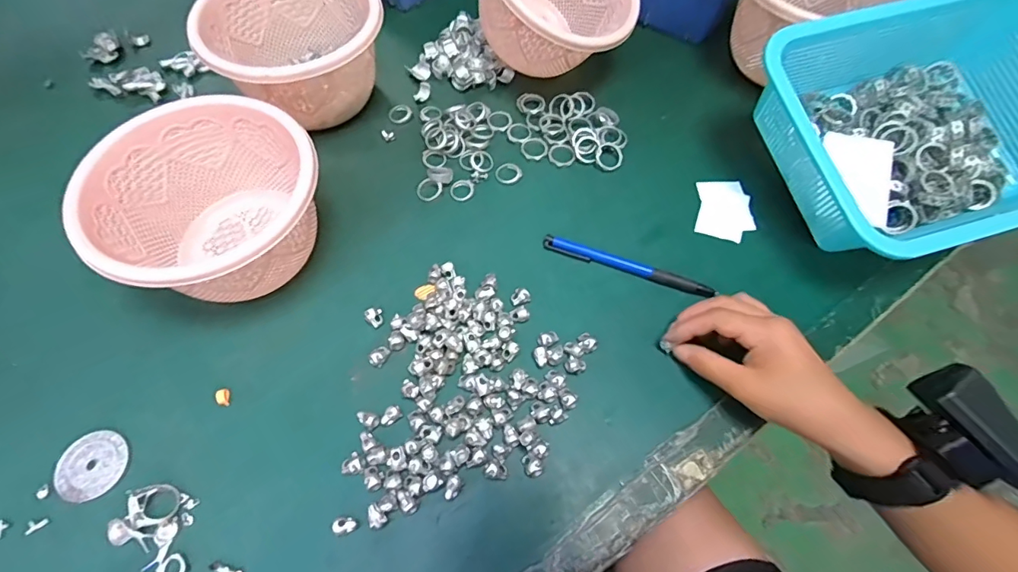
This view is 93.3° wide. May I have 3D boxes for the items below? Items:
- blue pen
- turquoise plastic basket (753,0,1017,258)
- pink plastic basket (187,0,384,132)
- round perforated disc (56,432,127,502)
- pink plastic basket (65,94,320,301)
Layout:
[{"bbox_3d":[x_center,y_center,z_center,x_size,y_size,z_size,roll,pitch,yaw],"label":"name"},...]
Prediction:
[{"bbox_3d":[0.093,-0.015,0.384,0.136,0.012,0.011,19,64,8],"label":"blue pen"},{"bbox_3d":[0.341,-0.125,0.398,0.273,0.103,0.195,-16,65,-9],"label":"turquoise plastic basket"},{"bbox_3d":[-0.187,-0.209,0.429,0.137,0.083,0.135,-27,67,-14],"label":"pink plastic basket"},{"bbox_3d":[-0.272,0.117,0.313,0.039,0.004,0.042,1,63,-1],"label":"round perforated disc"},{"bbox_3d":[-0.212,-0.055,0.354,0.135,0.087,0.142,1,63,-1],"label":"pink plastic basket"}]

